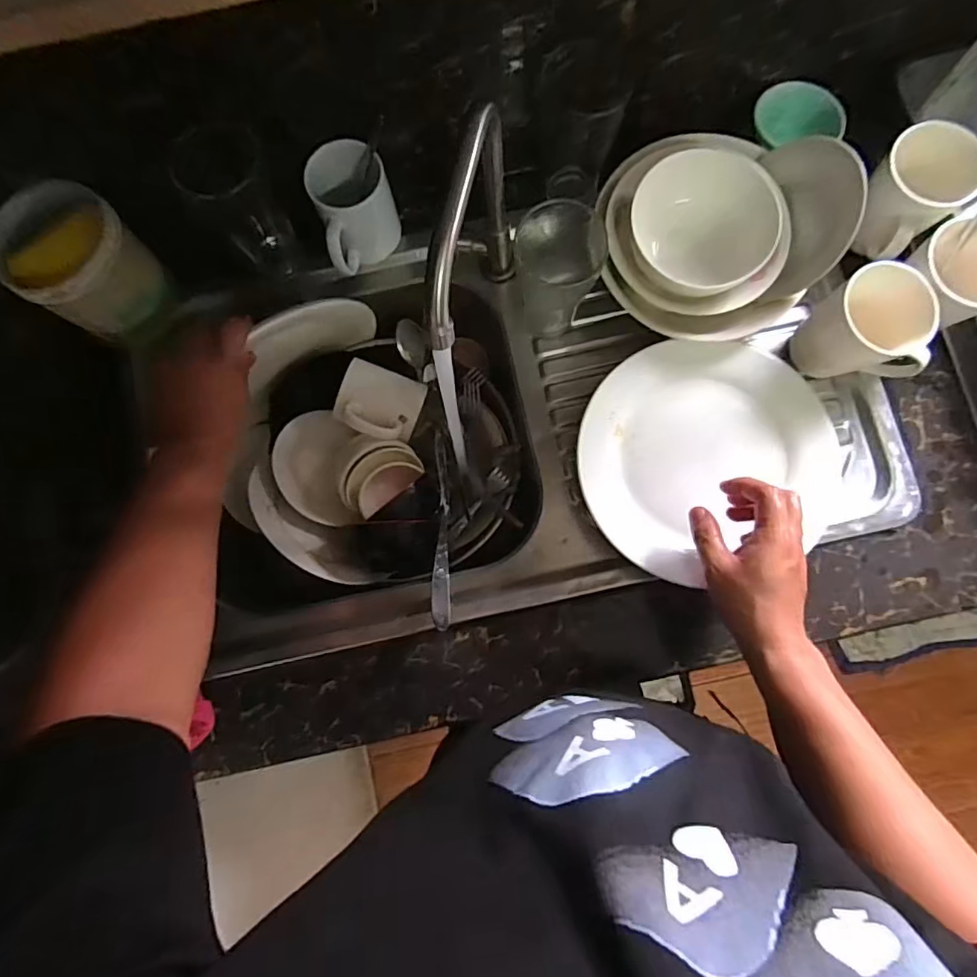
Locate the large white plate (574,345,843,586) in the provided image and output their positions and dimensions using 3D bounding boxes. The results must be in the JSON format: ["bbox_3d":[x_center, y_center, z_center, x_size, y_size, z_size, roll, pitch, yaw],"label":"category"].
[{"bbox_3d":[0.206,-0.036,0.527,0.230,0.030,0.213,0,81,1],"label":"large white plate"}]

